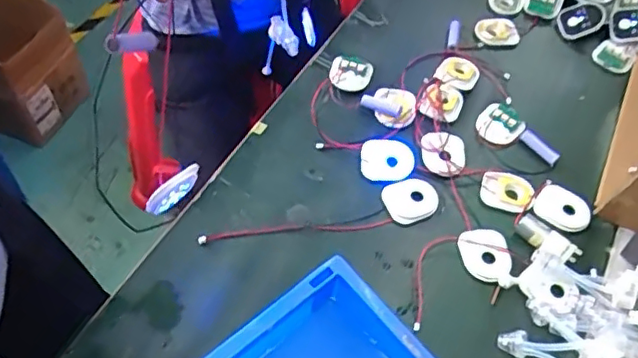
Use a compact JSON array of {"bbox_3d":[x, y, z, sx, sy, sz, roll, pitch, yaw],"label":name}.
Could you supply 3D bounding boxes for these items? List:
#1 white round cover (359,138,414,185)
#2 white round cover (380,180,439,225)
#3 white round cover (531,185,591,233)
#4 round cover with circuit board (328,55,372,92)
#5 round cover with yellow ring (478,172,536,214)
[{"bbox_3d":[0.075,-0.020,0.658,0.060,0.008,0.054,14,56,5],"label":"white round cover"},{"bbox_3d":[0.100,0.023,0.637,0.058,0.008,0.050,-17,59,-15],"label":"white round cover"},{"bbox_3d":[0.267,0.033,0.647,0.058,0.012,0.048,31,73,28],"label":"white round cover"},{"bbox_3d":[0.040,-0.135,0.751,0.052,0.015,0.060,29,59,15],"label":"round cover with circuit board"},{"bbox_3d":[0.210,0.013,0.656,0.058,0.009,0.048,20,57,9],"label":"round cover with yellow ring"}]

